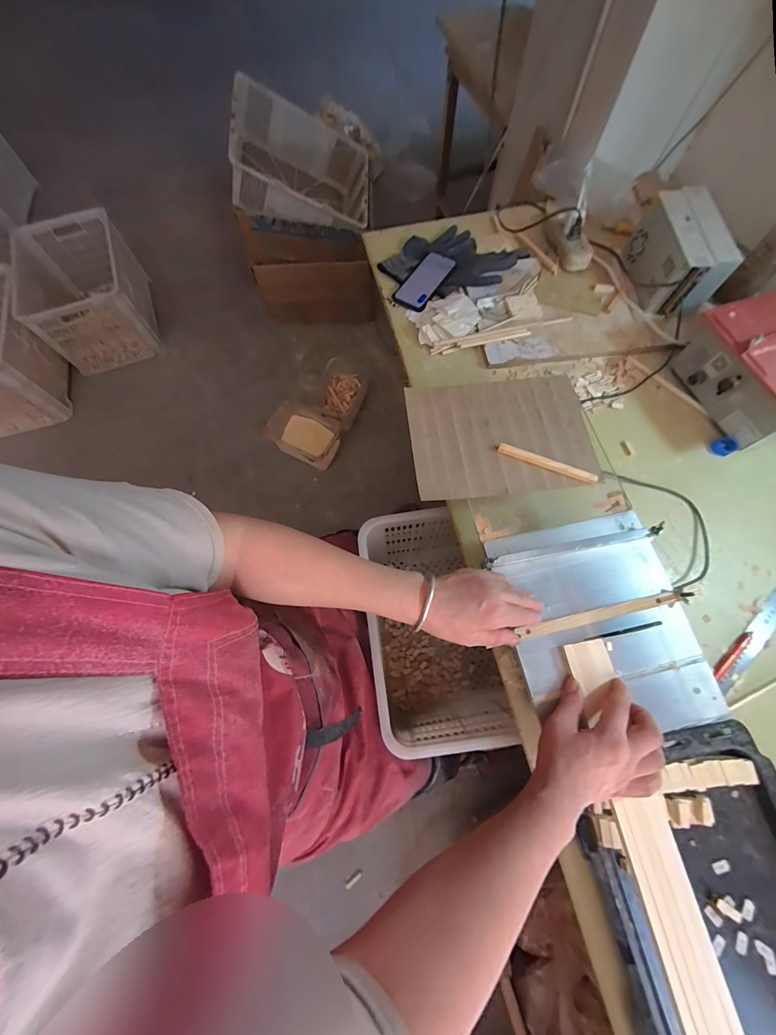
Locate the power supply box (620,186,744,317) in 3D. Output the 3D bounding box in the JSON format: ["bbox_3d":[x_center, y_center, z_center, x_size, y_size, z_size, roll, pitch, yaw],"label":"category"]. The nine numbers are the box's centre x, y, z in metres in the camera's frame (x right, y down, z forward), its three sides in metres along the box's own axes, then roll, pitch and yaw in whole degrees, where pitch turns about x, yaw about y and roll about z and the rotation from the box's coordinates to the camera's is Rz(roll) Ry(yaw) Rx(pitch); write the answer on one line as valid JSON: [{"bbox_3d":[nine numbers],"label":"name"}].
[{"bbox_3d":[0.574,-0.530,0.693,0.108,0.114,0.210,-7,70,-1],"label":"power supply box"}]

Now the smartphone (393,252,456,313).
[{"bbox_3d":[0.082,-0.528,0.766,0.076,0.014,0.162,29,73,11],"label":"smartphone"}]

